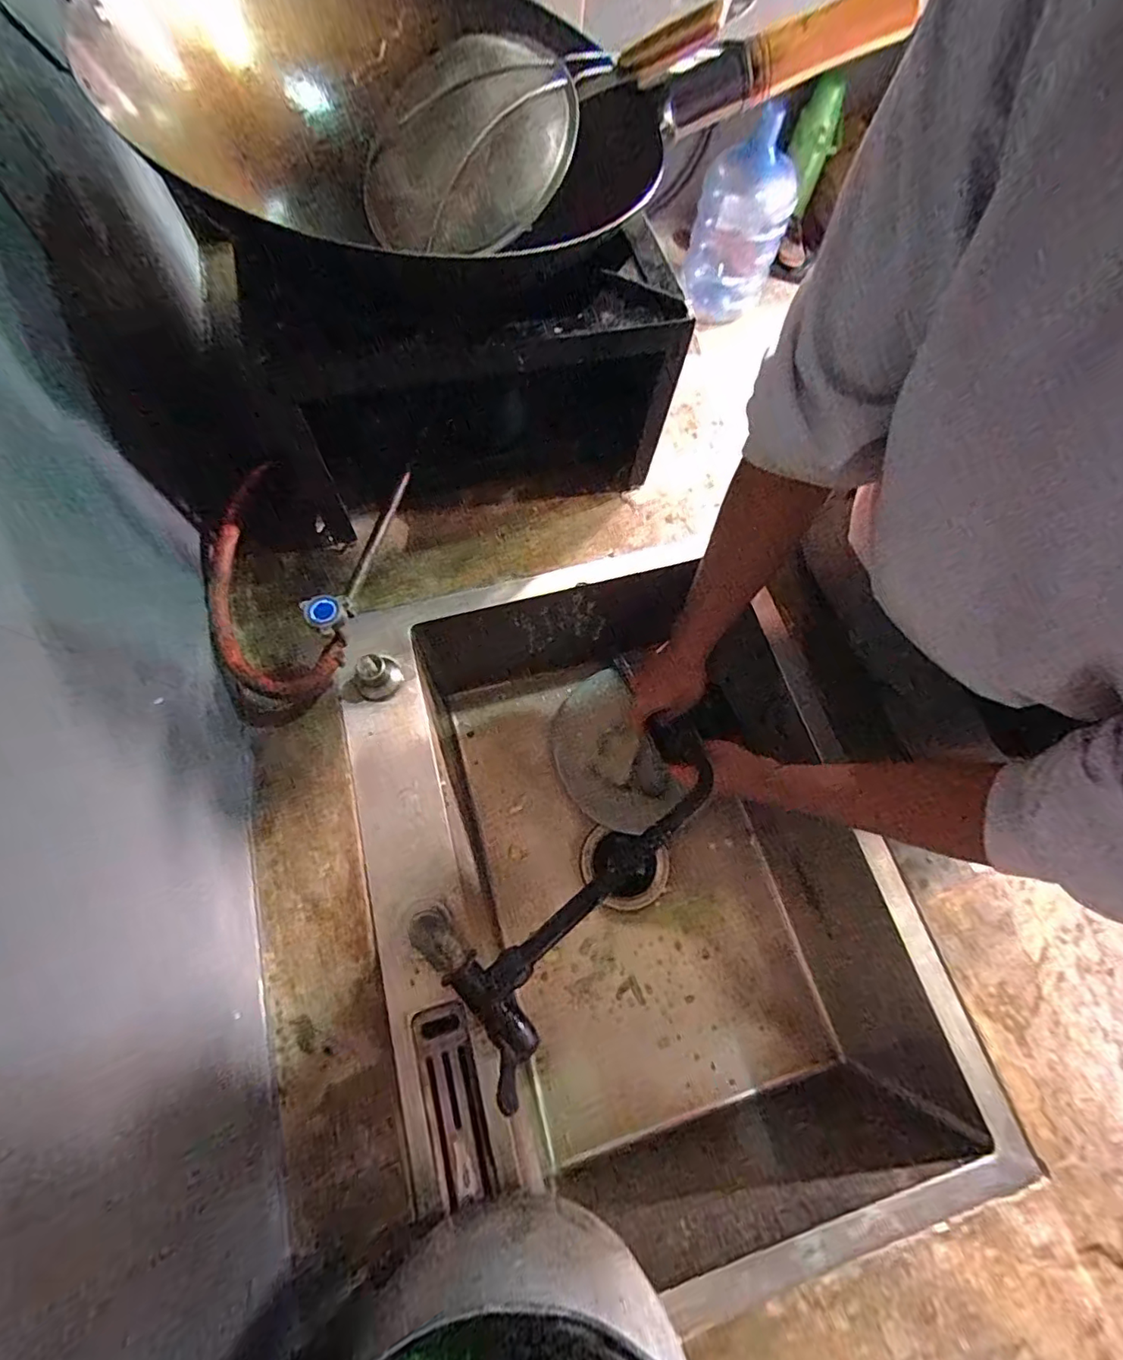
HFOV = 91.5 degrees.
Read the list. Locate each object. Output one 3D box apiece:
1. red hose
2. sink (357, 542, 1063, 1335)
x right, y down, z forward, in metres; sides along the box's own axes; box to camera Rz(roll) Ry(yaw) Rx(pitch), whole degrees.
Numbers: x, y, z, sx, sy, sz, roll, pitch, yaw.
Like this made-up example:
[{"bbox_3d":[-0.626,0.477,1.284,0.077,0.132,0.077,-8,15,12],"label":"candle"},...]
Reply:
[{"bbox_3d":[-0.287,-0.080,0.525,0.108,0.053,0.246,-26,72,-12],"label":"red hose"},{"bbox_3d":[0.056,0.196,0.575,0.437,0.219,0.579,-14,70,-8],"label":"sink"}]

